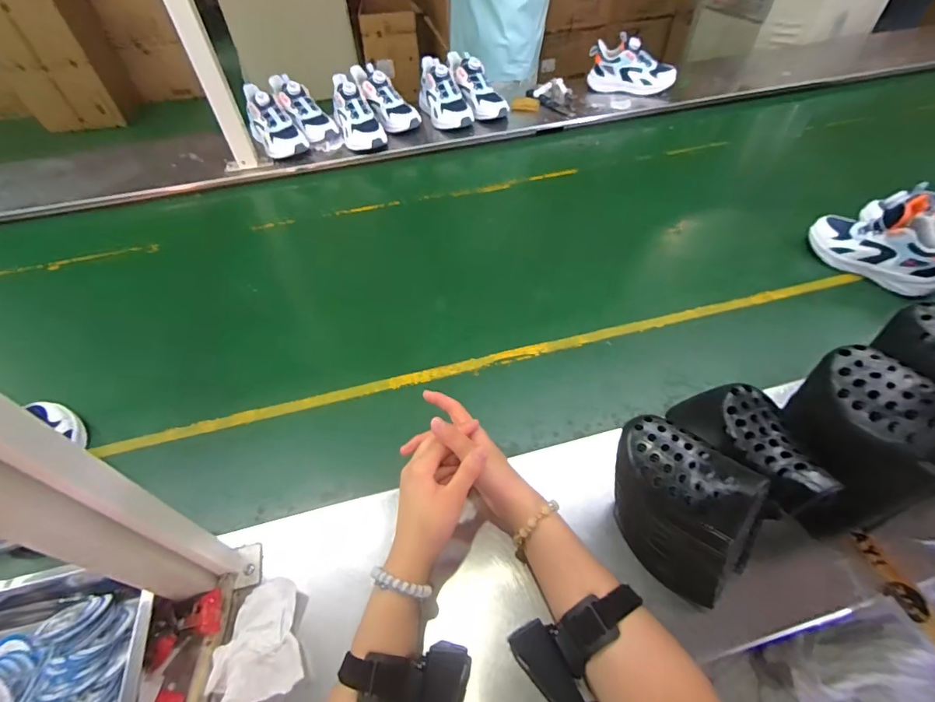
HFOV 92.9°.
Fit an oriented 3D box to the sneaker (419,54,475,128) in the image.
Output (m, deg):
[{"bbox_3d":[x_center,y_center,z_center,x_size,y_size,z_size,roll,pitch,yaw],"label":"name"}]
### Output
[{"bbox_3d":[-0.057,-0.629,1.091,0.093,0.104,0.176,-19,52,-14],"label":"sneaker"}]

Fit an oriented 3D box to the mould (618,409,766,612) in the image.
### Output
[{"bbox_3d":[0.190,0.141,0.407,0.075,0.143,0.144,-30,55,-21],"label":"mould"}]

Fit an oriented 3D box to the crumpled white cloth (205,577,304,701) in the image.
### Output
[{"bbox_3d":[-0.198,0.270,0.411,0.076,0.020,0.101,-15,51,-10],"label":"crumpled white cloth"}]

